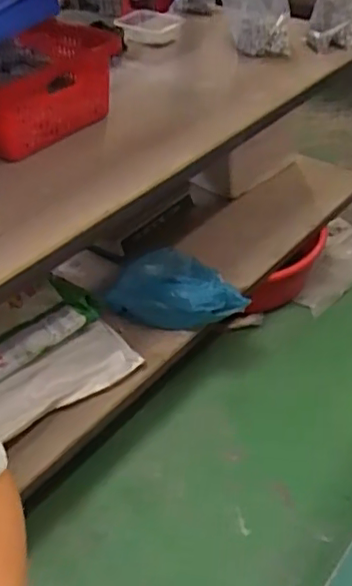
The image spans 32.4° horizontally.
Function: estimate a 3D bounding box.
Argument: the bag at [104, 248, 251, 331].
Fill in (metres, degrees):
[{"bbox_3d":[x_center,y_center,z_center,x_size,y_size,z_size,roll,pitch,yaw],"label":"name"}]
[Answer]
[{"bbox_3d":[0.004,-0.012,1.276,0.289,0.106,0.153,8,42,17],"label":"bag"}]

